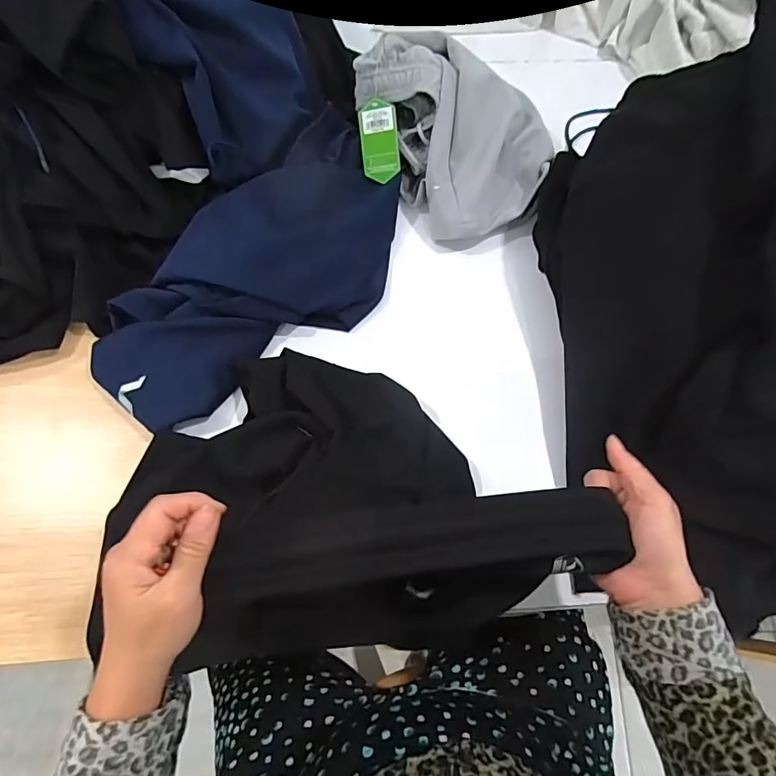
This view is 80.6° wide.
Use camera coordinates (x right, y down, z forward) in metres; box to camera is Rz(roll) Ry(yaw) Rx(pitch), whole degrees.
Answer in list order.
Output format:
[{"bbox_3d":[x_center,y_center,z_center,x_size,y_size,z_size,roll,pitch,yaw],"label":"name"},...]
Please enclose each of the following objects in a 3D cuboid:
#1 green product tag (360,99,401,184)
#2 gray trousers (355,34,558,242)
[{"bbox_3d":[-0.011,-0.318,0.591,0.049,0.007,0.093,0,109,16],"label":"green product tag"},{"bbox_3d":[0.096,-0.347,0.608,0.201,0.126,0.279,-28,71,-13],"label":"gray trousers"}]

